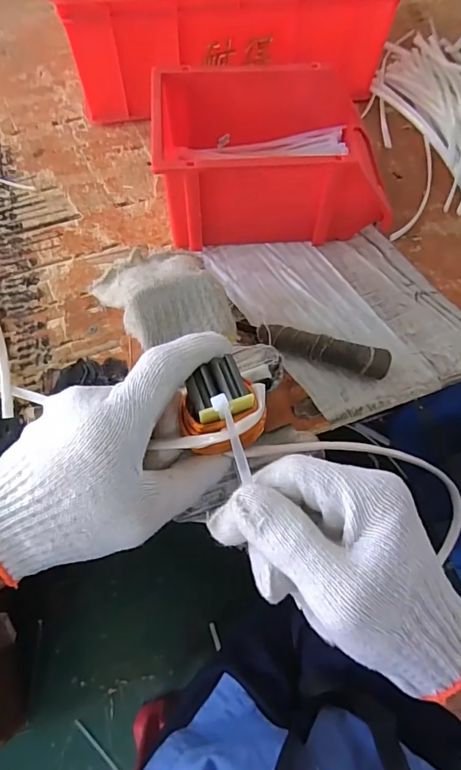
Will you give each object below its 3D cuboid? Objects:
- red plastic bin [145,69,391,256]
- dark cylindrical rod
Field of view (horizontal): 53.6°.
[{"bbox_3d":[0.044,-0.250,0.504,0.238,0.111,0.171,-2,64,-3],"label":"red plastic bin"},{"bbox_3d":[0.090,-0.032,0.452,0.129,0.030,0.023,15,64,6],"label":"dark cylindrical rod"}]

